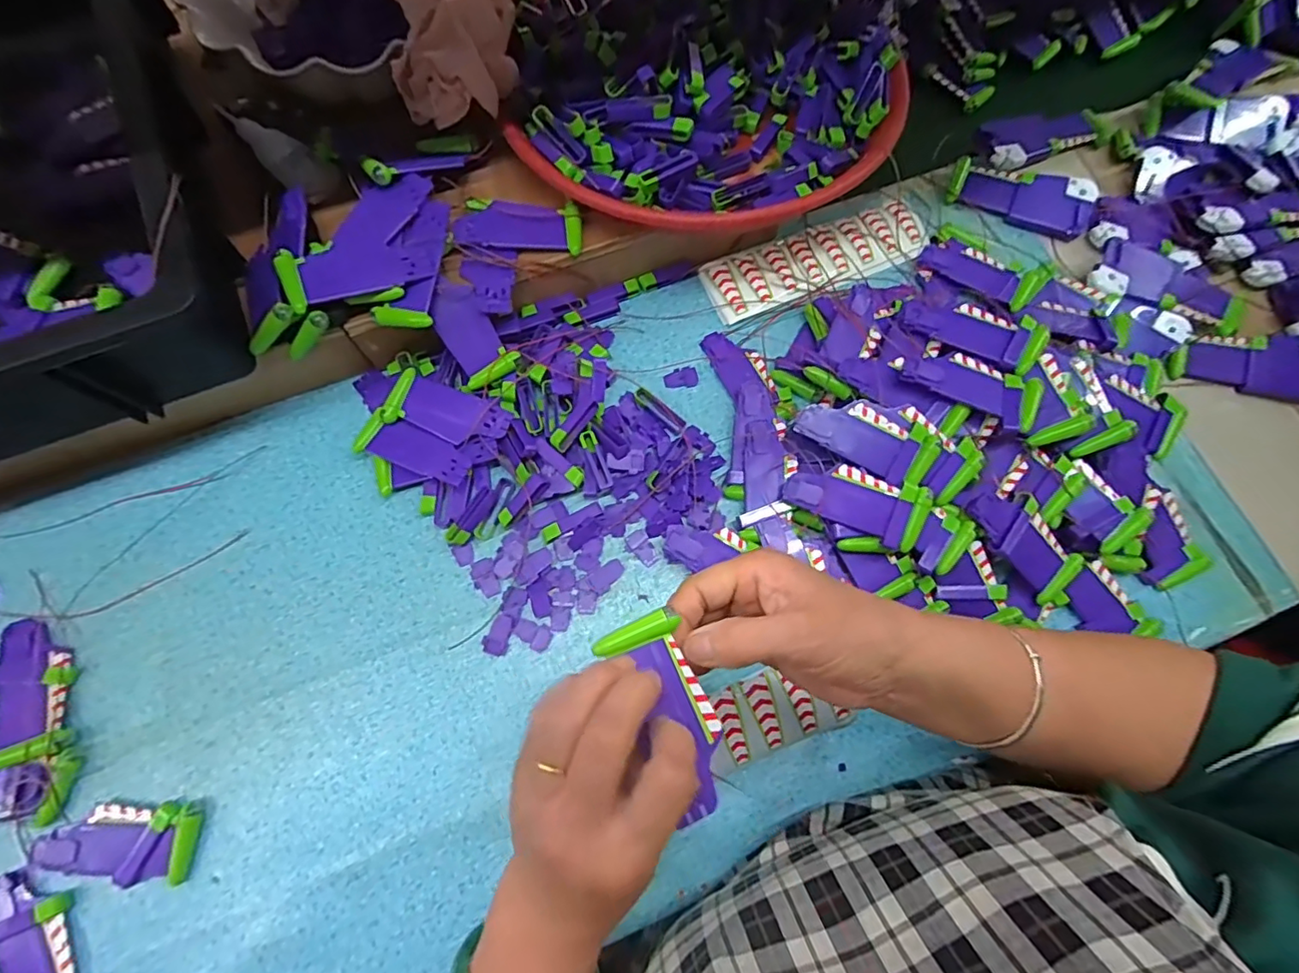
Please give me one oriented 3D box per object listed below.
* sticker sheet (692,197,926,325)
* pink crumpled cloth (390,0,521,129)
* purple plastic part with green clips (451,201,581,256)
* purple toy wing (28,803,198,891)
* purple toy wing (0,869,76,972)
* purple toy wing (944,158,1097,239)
[{"bbox_3d":[0.141,-0.195,0.477,0.194,0.009,0.064,-23,75,-7],"label":"sticker sheet"},{"bbox_3d":[-0.142,-0.331,0.392,0.092,0.057,0.140,-18,74,-7],"label":"pink crumpled cloth"},{"bbox_3d":[-0.094,-0.187,0.406,0.087,0.013,0.039,-2,73,-2],"label":"purple plastic part with green clips"},{"bbox_3d":[-0.320,0.215,0.338,0.089,0.013,0.042,0,73,-1],"label":"purple toy wing"},{"bbox_3d":[-0.352,0.264,0.322,0.042,0.010,0.090,-30,76,-10],"label":"purple toy wing"},{"bbox_3d":[0.329,-0.259,0.499,0.118,0.018,0.049,19,74,4],"label":"purple toy wing"}]

